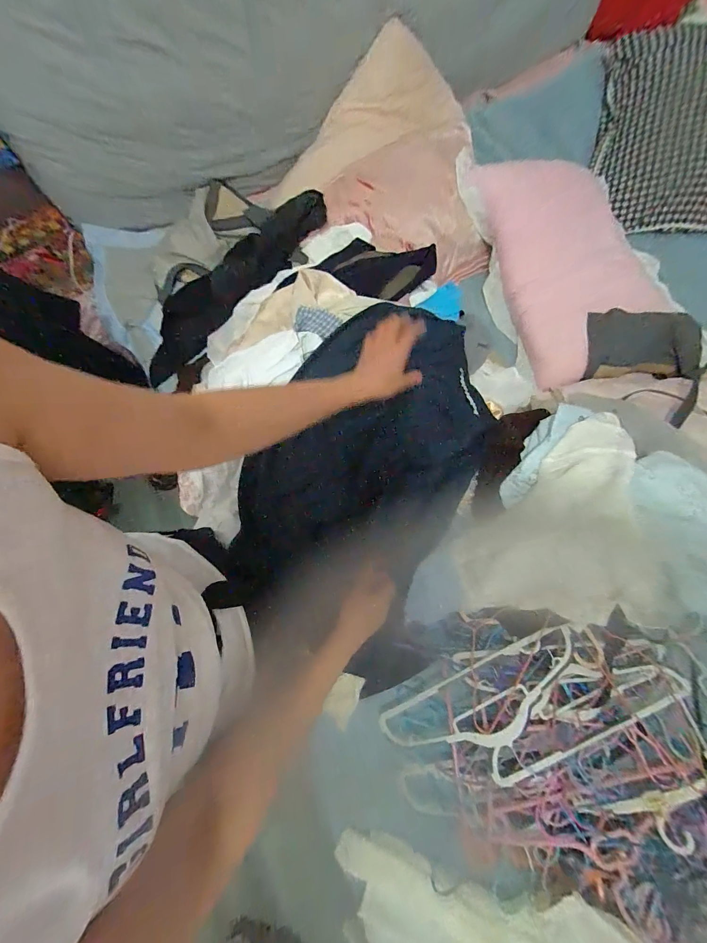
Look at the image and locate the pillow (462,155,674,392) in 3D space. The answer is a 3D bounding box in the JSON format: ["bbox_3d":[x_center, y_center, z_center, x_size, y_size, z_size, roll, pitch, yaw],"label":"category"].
[{"bbox_3d":[0.593,-0.562,0.958,0.415,0.158,0.660,-12,74,-1],"label":"pillow"}]

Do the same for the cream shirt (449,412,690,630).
[{"bbox_3d":[0.357,0.116,0.648,0.312,0.168,0.361,-12,74,-1],"label":"cream shirt"}]

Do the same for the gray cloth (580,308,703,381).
[{"bbox_3d":[0.683,-0.306,0.817,0.218,0.091,0.161,3,75,3],"label":"gray cloth"}]

